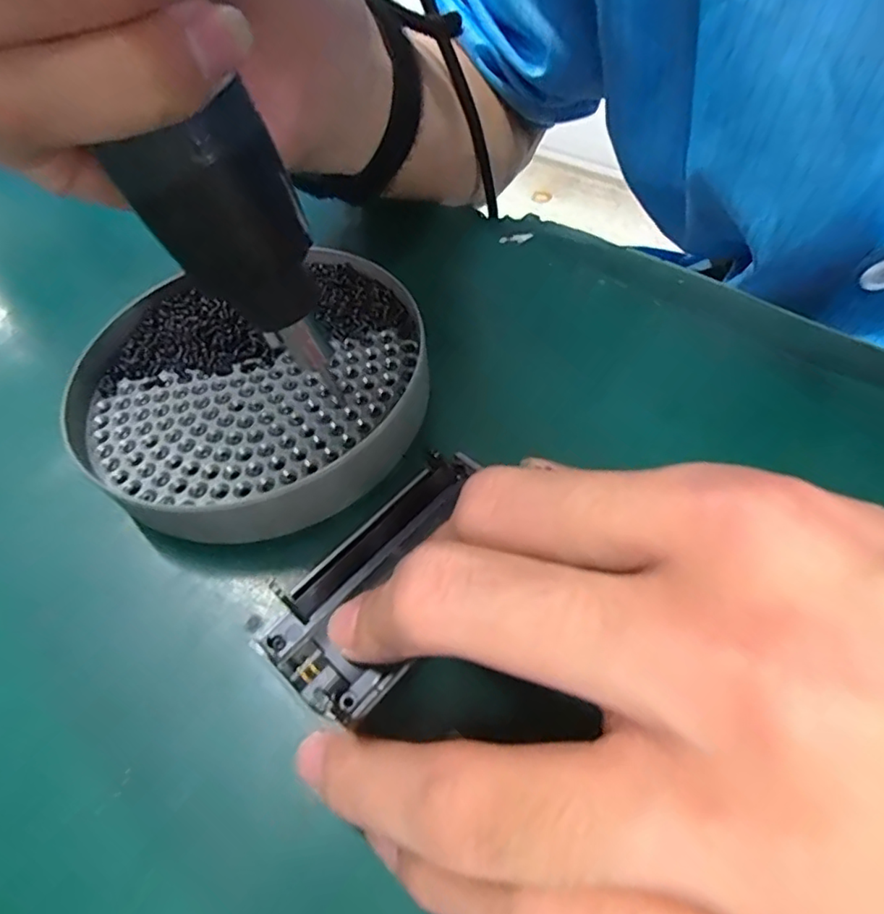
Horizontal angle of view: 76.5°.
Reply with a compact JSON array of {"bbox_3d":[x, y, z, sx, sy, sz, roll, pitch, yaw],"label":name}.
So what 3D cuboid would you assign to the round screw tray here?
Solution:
[{"bbox_3d":[-0.063,-0.026,0.186,0.115,0.015,0.114,-4,52,5],"label":"round screw tray"}]

